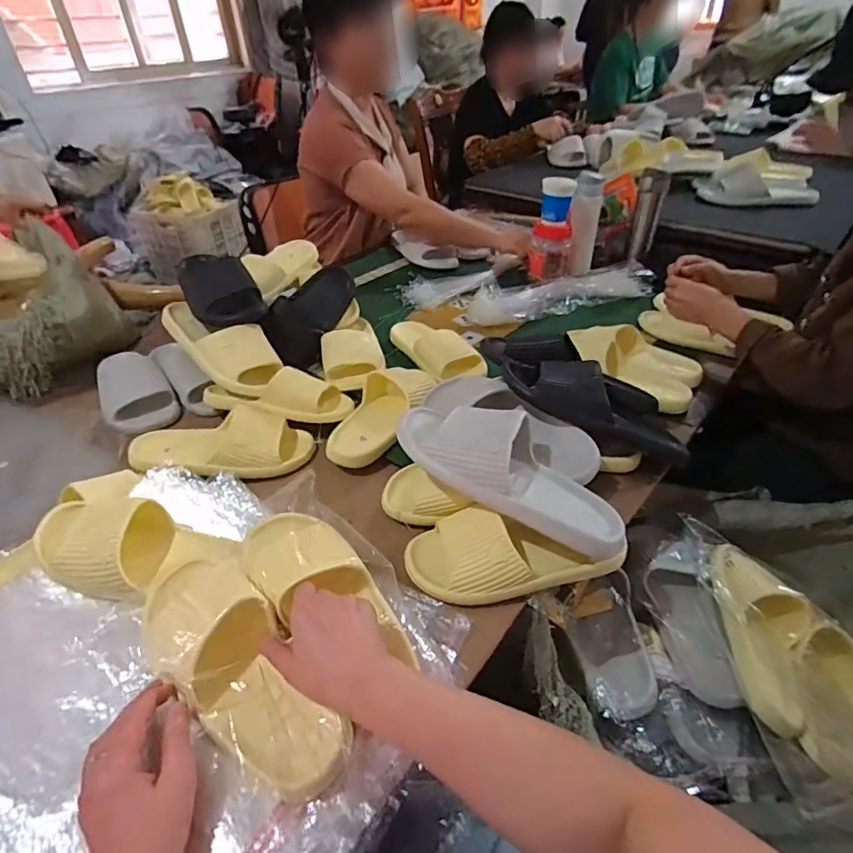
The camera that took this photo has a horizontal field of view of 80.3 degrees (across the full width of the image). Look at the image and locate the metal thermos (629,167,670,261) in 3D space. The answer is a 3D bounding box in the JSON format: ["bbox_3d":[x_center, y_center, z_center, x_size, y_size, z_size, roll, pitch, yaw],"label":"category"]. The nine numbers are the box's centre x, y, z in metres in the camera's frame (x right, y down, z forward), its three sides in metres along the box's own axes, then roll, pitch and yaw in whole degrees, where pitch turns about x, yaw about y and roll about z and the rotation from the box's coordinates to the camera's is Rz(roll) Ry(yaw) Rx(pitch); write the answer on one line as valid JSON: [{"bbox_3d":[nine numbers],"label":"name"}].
[{"bbox_3d":[0.529,-0.508,1.210,0.062,0.173,0.066,12,42,17],"label":"metal thermos"}]

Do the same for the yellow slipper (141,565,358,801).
[{"bbox_3d":[-0.170,0.210,0.452,0.249,0.072,0.094,41,54,21],"label":"yellow slipper"}]

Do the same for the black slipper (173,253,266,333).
[{"bbox_3d":[-0.364,-0.246,0.884,0.112,0.070,0.218,-21,43,-21],"label":"black slipper"}]

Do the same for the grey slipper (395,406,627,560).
[{"bbox_3d":[0.099,0.052,0.588,0.286,0.075,0.111,32,47,8],"label":"grey slipper"}]

